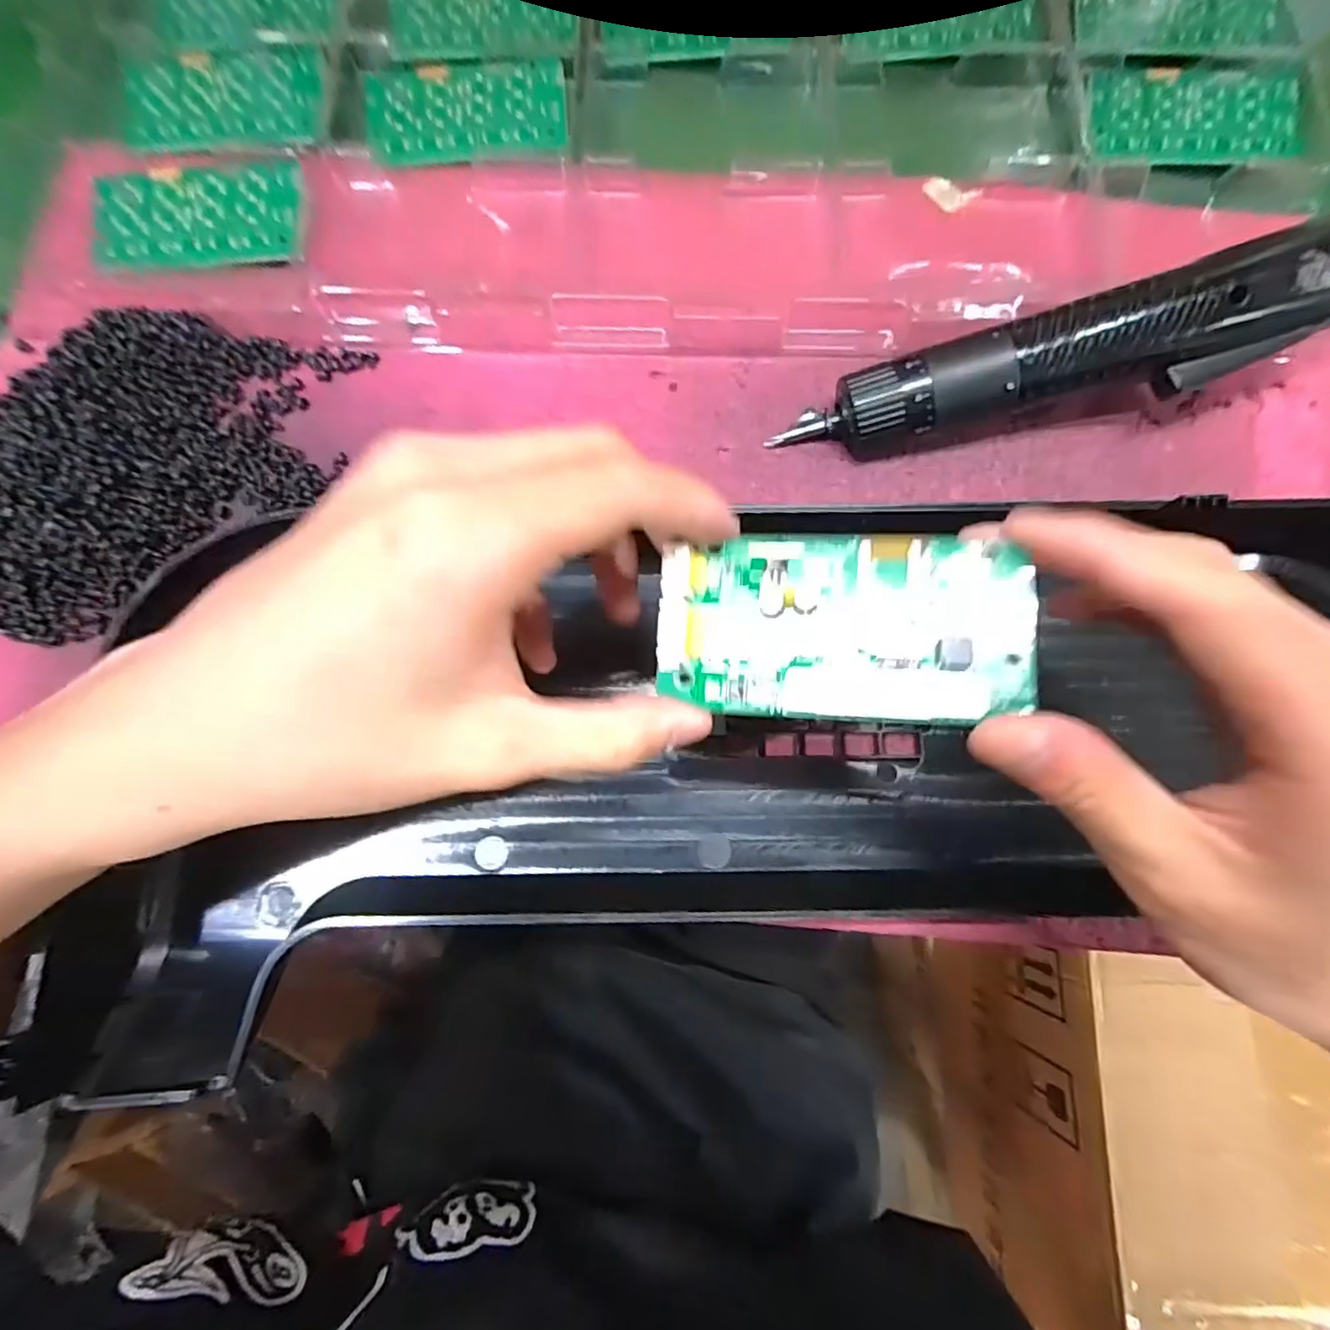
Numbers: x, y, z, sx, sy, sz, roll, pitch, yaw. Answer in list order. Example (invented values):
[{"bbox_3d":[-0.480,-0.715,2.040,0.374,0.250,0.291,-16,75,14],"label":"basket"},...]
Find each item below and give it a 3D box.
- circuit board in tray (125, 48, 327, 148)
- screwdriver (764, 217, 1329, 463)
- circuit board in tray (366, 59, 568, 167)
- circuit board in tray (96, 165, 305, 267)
[{"bbox_3d":[-0.206,-0.266,0.299,0.091,0.007,0.050,0,78,-1],"label":"circuit board in tray"},{"bbox_3d":[0.157,-0.119,0.247,0.214,0.028,0.036,-14,78,11],"label":"screwdriver"},{"bbox_3d":[-0.093,-0.260,0.299,0.091,0.004,0.049,-5,78,-2],"label":"circuit board in tray"},{"bbox_3d":[-0.206,-0.200,0.283,0.090,0.004,0.049,-1,78,-1],"label":"circuit board in tray"}]

